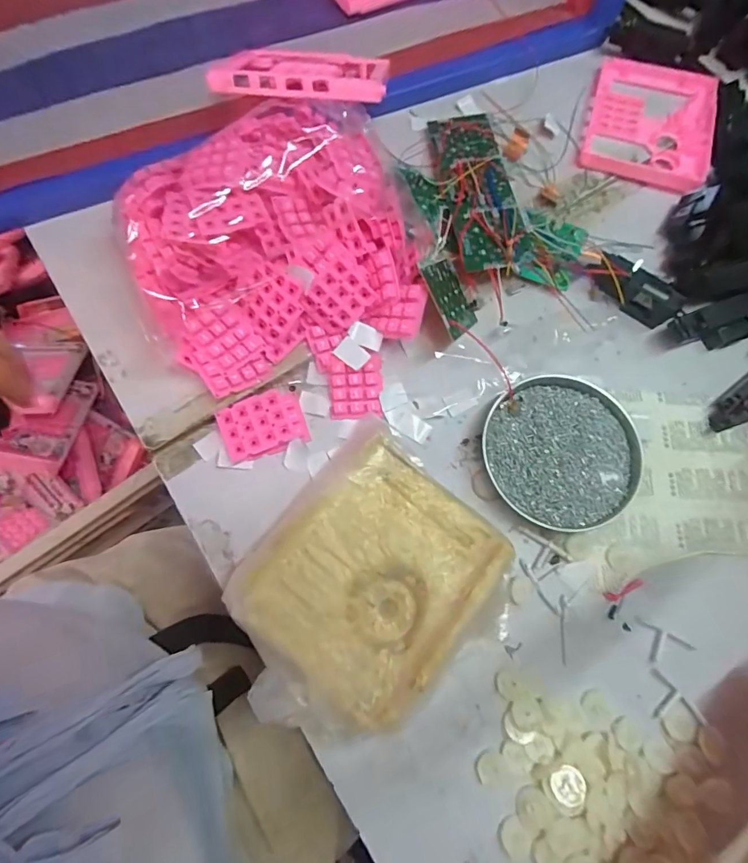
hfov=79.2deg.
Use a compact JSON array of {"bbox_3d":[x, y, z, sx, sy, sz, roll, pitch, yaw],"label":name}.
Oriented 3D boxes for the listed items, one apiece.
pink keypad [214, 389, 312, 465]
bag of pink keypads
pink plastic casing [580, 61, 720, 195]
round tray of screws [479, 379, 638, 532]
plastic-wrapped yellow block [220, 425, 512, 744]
[{"bbox_3d":[-0.099,-0.006,0.405,0.071,0.016,0.051,-19,74,-7],"label":"pink keypad"},{"bbox_3d":[-0.086,-0.173,0.411,0.244,0.078,0.227,-15,74,-5],"label":"bag of pink keypads"},{"bbox_3d":[0.315,-0.350,0.515,0.137,0.017,0.166,17,74,4],"label":"pink plastic casing"},{"bbox_3d":[0.167,0.016,0.403,0.135,0.021,0.131,0,73,-1],"label":"round tray of screws"},{"bbox_3d":[-0.002,0.120,0.357,0.170,0.038,0.211,39,76,10],"label":"plastic-wrapped yellow block"}]

